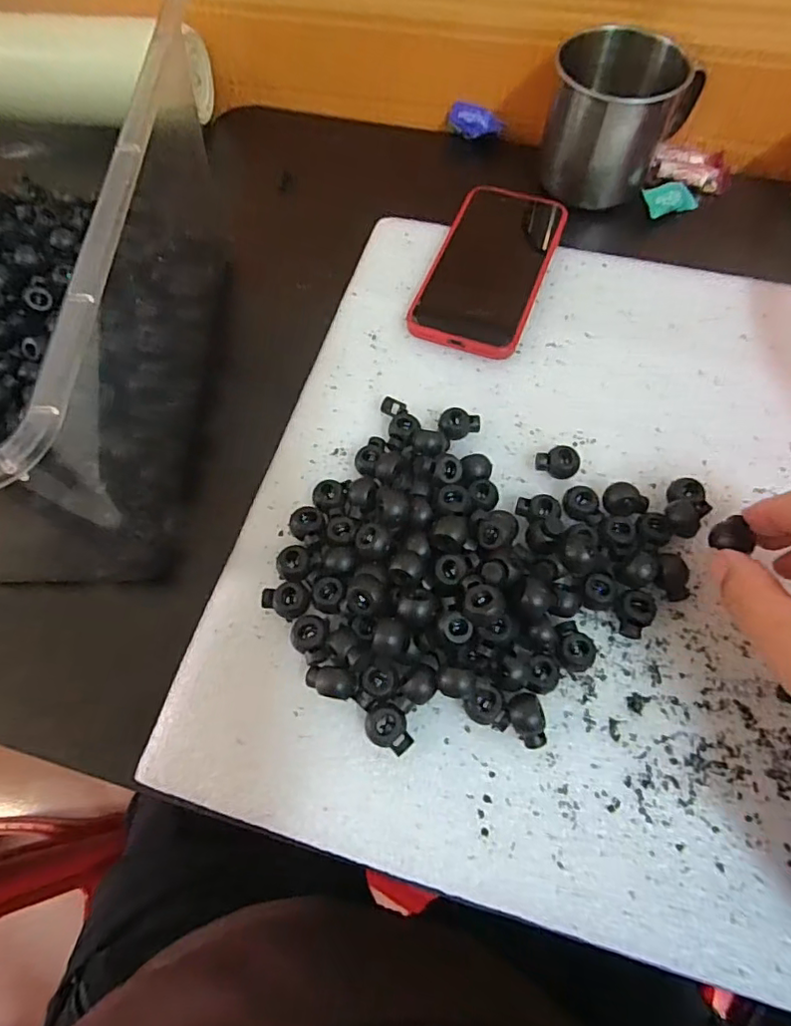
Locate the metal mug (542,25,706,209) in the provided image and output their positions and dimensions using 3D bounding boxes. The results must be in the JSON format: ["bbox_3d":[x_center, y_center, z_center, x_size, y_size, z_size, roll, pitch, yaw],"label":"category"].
[{"bbox_3d":[0.152,-0.270,0.383,0.090,0.081,0.072,20,68,11],"label":"metal mug"}]

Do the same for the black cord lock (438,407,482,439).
[{"bbox_3d":[0.035,-0.049,0.311,0.022,0.013,0.016,-17,66,-6],"label":"black cord lock"}]

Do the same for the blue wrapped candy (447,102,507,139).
[{"bbox_3d":[0.062,-0.305,0.436,0.043,0.016,0.013,26,69,13],"label":"blue wrapped candy"}]

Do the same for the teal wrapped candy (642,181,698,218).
[{"bbox_3d":[0.199,-0.224,0.400,0.048,0.020,0.015,-8,62,-17],"label":"teal wrapped candy"}]

